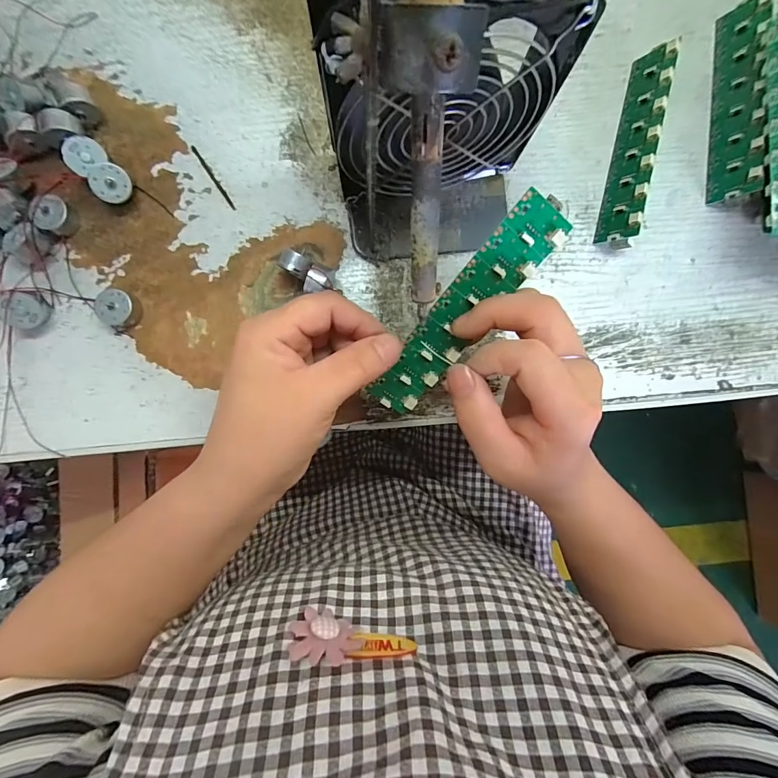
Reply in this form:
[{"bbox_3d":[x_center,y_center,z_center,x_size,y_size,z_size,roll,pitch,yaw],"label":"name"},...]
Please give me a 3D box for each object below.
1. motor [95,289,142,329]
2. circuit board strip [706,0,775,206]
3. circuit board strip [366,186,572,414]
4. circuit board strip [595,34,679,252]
[{"bbox_3d":[-0.181,-0.055,0.258,0.021,0.015,0.024,8,89,-2],"label":"motor"},{"bbox_3d":[0.241,-0.200,0.266,0.007,0.032,0.134,5,88,-28],"label":"circuit board strip"},{"bbox_3d":[0.039,-0.040,0.212,0.029,0.008,0.136,39,111,-1],"label":"circuit board strip"},{"bbox_3d":[0.171,-0.167,0.265,0.009,0.030,0.135,13,89,-32],"label":"circuit board strip"}]

